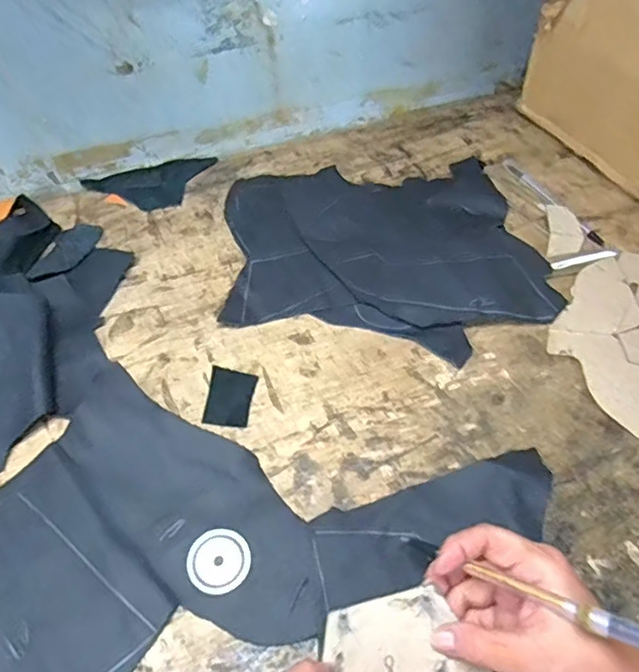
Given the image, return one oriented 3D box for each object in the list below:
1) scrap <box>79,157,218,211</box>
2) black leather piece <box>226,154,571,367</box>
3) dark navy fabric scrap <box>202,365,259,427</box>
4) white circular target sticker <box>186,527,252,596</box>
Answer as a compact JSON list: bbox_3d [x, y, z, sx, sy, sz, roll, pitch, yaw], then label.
[{"bbox_3d":[-0.181,-0.164,0.622,0.139,0.004,0.073,-12,54,-11],"label":"scrap"},{"bbox_3d":[0.060,-0.087,0.554,0.289,0.021,0.242,-3,52,-4],"label":"black leather piece"},{"bbox_3d":[-0.072,0.047,0.459,0.037,0.004,0.052,6,52,3],"label":"dark navy fabric scrap"},{"bbox_3d":[-0.066,0.148,0.378,0.040,0.004,0.040,1,52,-1],"label":"white circular target sticker"}]

